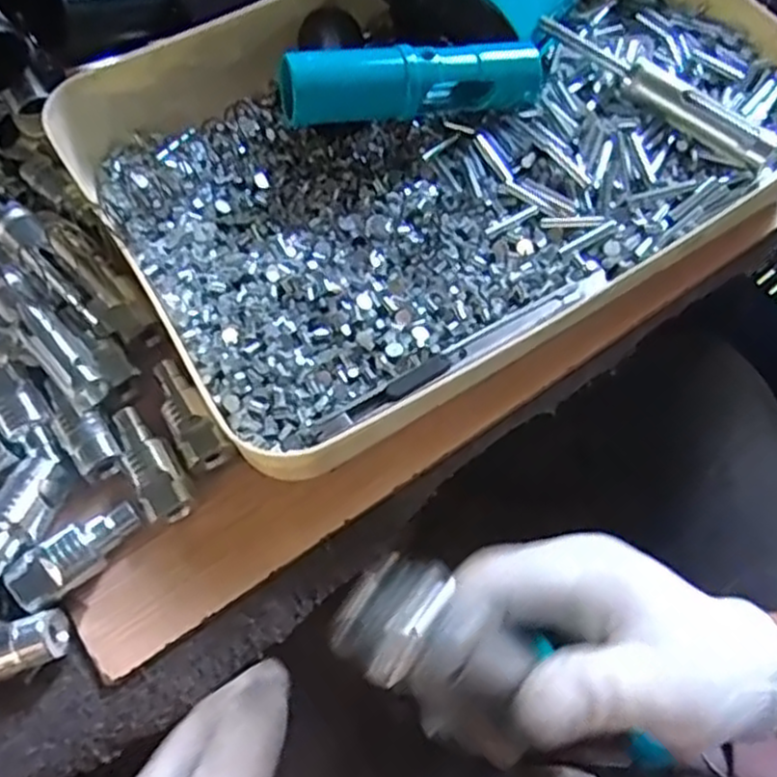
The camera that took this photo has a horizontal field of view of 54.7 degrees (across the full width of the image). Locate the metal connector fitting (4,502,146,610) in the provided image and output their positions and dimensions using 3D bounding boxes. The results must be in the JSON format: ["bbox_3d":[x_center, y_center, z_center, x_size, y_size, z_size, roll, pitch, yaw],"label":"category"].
[{"bbox_3d":[-0.121,0.065,0.294,0.051,0.019,0.021,-33,70,-13],"label":"metal connector fitting"}]

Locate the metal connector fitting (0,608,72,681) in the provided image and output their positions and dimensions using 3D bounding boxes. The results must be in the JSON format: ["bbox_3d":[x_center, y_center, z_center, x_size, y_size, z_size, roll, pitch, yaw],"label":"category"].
[{"bbox_3d":[-0.148,0.100,0.282,0.052,0.020,0.021,-14,67,-5],"label":"metal connector fitting"}]

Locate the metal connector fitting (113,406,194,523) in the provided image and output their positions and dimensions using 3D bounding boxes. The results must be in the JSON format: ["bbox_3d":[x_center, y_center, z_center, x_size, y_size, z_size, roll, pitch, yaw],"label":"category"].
[{"bbox_3d":[-0.098,0.029,0.309,0.018,0.015,0.052,-27,69,-10],"label":"metal connector fitting"}]

